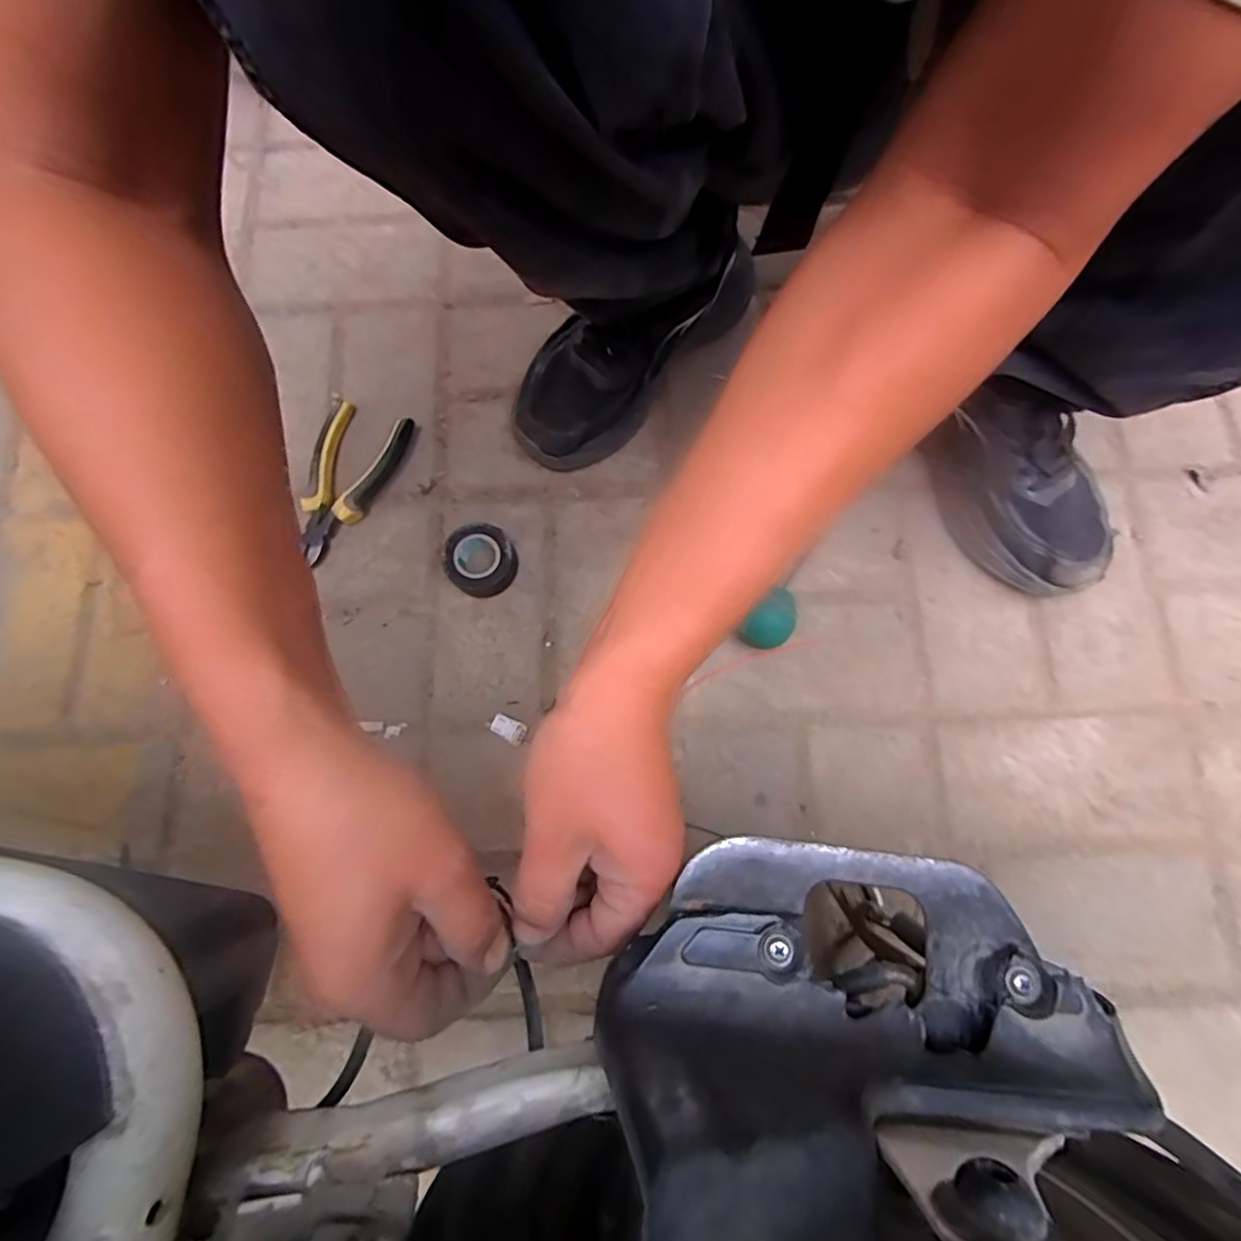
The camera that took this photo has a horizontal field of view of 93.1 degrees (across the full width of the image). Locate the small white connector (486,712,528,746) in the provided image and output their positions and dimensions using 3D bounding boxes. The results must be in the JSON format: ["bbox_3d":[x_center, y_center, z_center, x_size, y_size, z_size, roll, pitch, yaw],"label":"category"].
[{"bbox_3d":[-0.091,0.086,0.473,0.031,0.007,0.018,31,80,7],"label":"small white connector"}]

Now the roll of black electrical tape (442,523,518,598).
[{"bbox_3d":[-0.118,-0.050,0.497,0.056,0.027,0.057,0,77,1],"label":"roll of black electrical tape"}]

